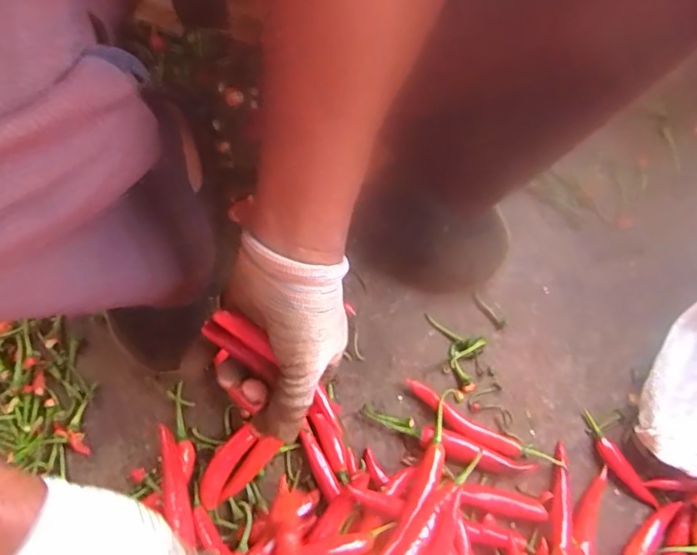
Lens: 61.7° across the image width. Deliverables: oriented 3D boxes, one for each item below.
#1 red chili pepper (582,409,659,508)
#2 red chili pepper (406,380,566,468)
[{"bbox_3d":[0.240,0.165,0.519,0.016,0.014,0.098,-34,80,-8],"label":"red chili pepper"},{"bbox_3d":[0.117,0.136,0.522,0.149,0.013,0.021,29,78,5],"label":"red chili pepper"}]

